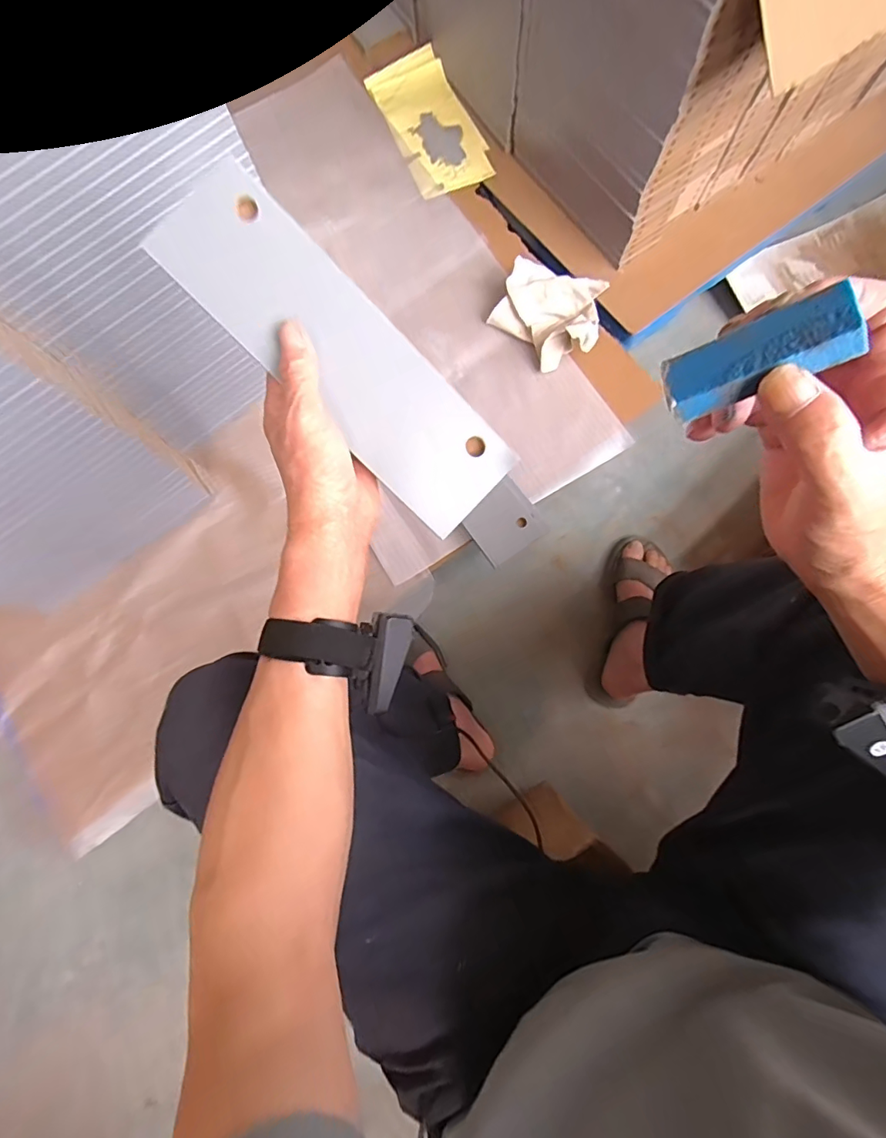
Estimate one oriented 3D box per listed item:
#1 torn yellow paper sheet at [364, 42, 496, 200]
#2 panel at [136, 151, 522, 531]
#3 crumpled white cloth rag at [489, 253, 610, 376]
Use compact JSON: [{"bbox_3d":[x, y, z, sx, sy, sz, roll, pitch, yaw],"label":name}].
[{"bbox_3d":[-0.019,-0.719,0.808,0.126,0.035,0.250,-25,79,-4],"label":"torn yellow paper sheet"},{"bbox_3d":[-0.065,-0.141,0.342,0.082,0.011,0.260,-45,103,0],"label":"panel"},{"bbox_3d":[0.153,-0.366,0.718,0.156,0.073,0.124,33,81,7],"label":"crumpled white cloth rag"}]

